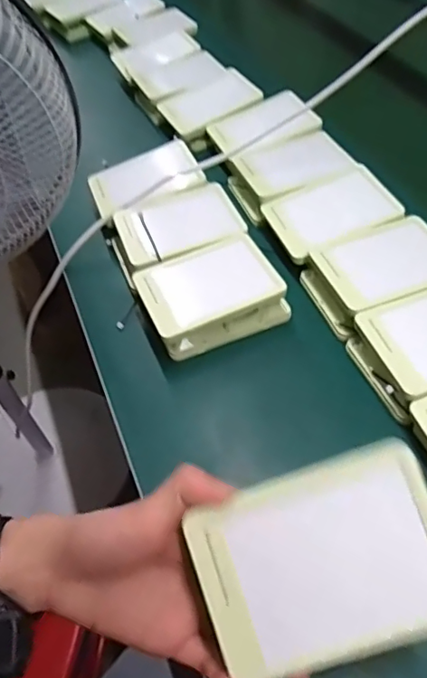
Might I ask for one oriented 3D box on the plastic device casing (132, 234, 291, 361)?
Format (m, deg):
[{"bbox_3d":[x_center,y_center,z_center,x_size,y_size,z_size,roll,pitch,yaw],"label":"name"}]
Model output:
[{"bbox_3d":[-0.004,-0.048,0.552,0.140,0.042,0.101,-19,52,-12],"label":"plastic device casing"}]

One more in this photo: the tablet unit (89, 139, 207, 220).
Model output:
[{"bbox_3d":[-0.085,-0.201,0.664,0.134,0.020,0.094,-26,51,-3],"label":"tablet unit"}]

